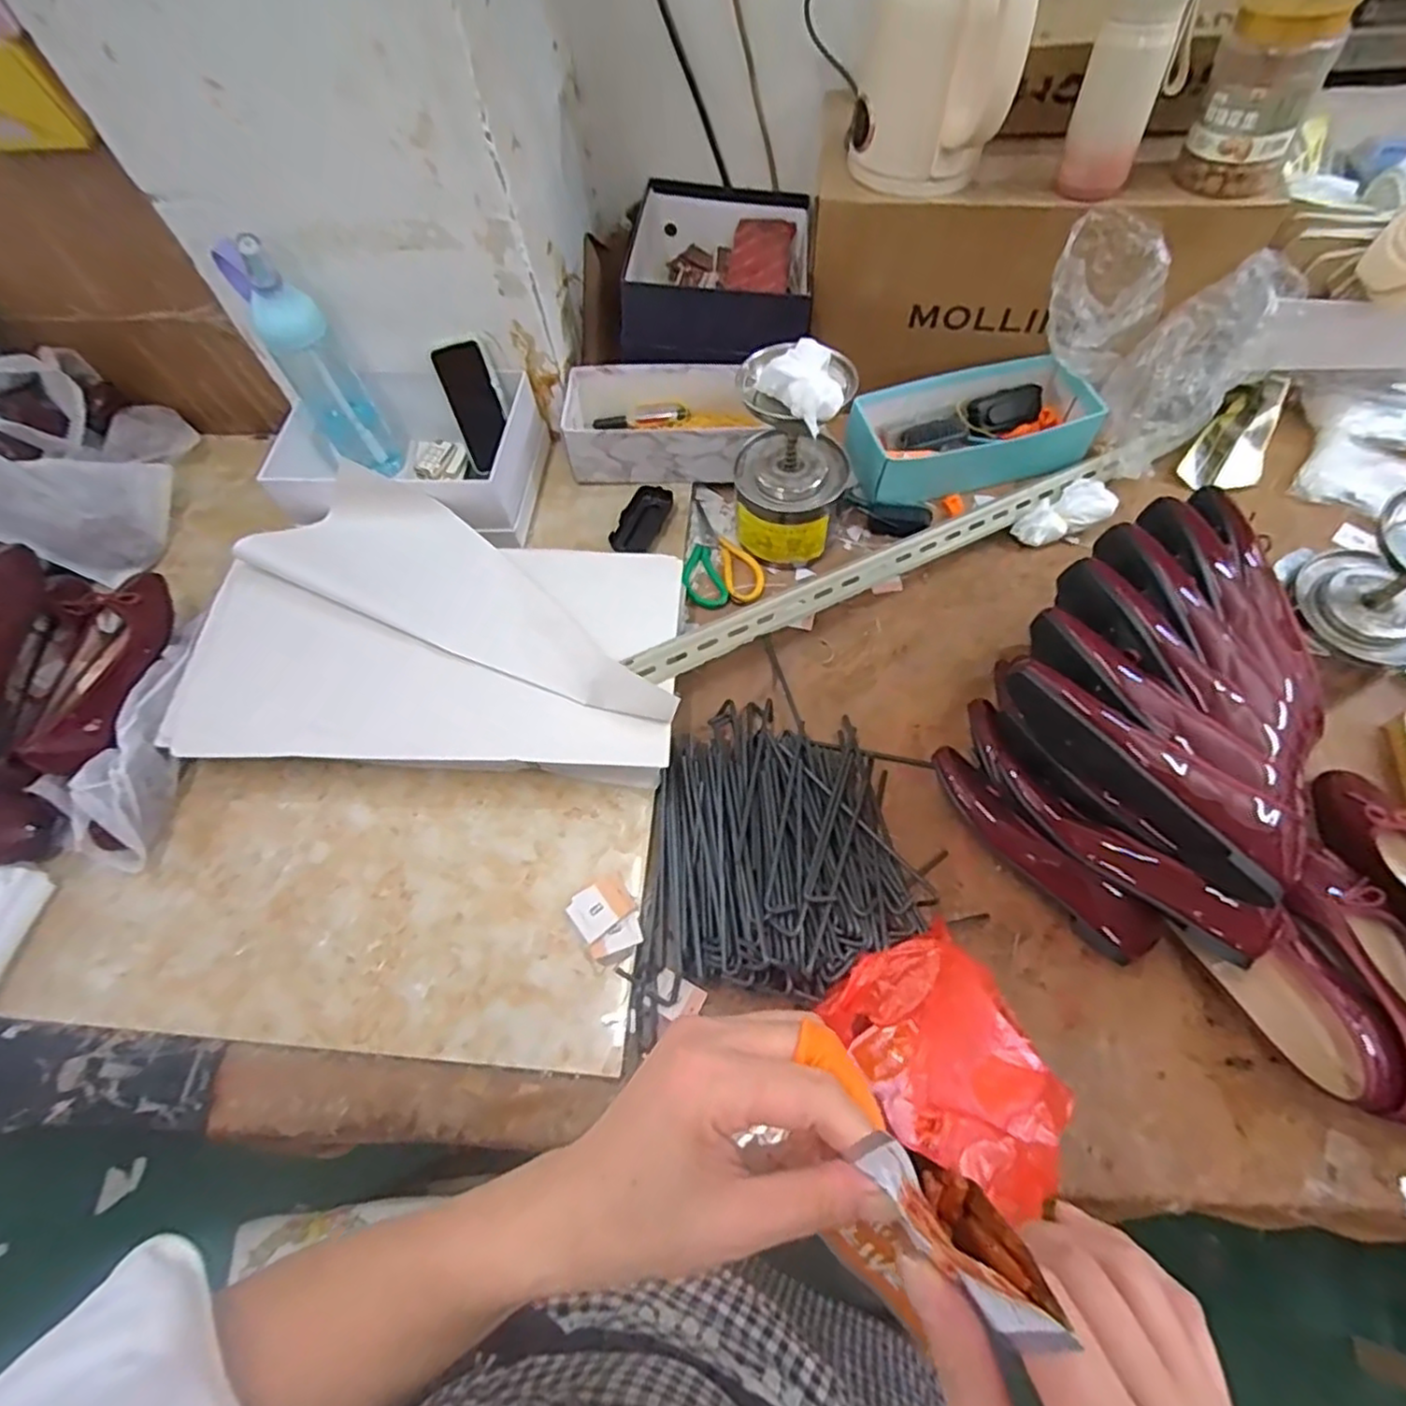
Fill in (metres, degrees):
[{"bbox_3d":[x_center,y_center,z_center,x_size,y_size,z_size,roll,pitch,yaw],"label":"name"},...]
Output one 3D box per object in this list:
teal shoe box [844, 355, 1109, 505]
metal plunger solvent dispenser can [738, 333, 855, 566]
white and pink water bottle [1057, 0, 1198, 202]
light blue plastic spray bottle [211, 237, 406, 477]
[{"bbox_3d":[0.358,-0.363,0.935,0.306,0.092,0.141,-10,63,-1],"label":"teal shoe box"},{"bbox_3d":[0.103,-0.284,0.805,0.125,0.269,0.115,-2,63,3],"label":"metal plunger solvent dispenser can"},{"bbox_3d":[0.429,-0.619,0.709,0.080,0.154,0.058,19,66,13],"label":"white and pink water bottle"},{"bbox_3d":[-0.485,-0.421,0.874,0.087,0.315,0.084,-31,65,-11],"label":"light blue plastic spray bottle"}]

